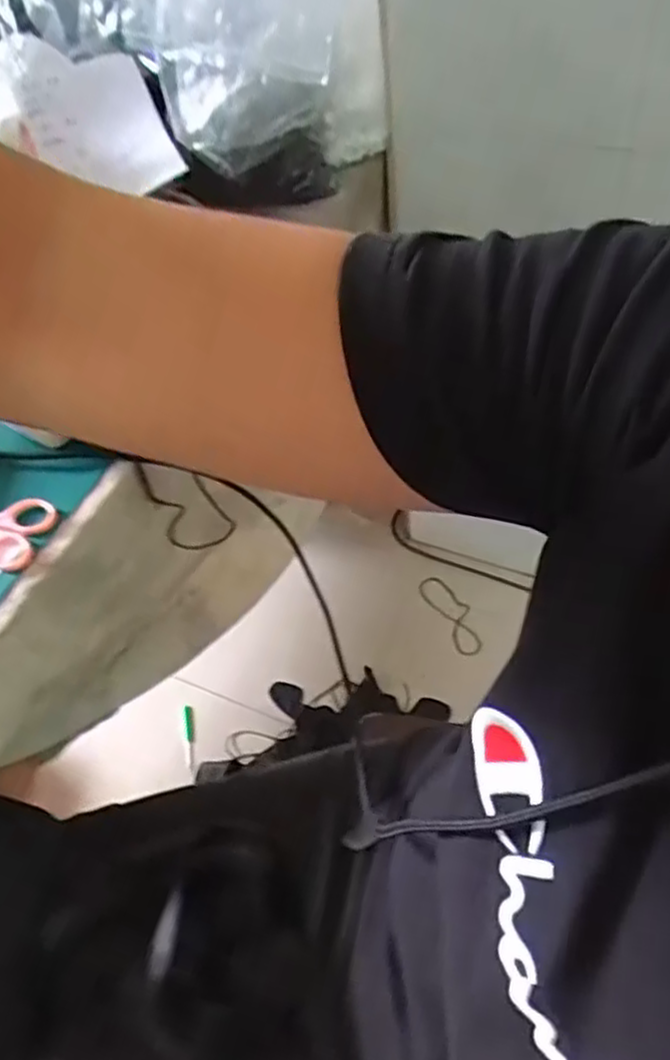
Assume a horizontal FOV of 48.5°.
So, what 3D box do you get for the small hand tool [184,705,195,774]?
[{"bbox_3d":[-0.234,0.333,1.191,0.015,0.006,0.109,-10,52,-2],"label":"small hand tool"}]

